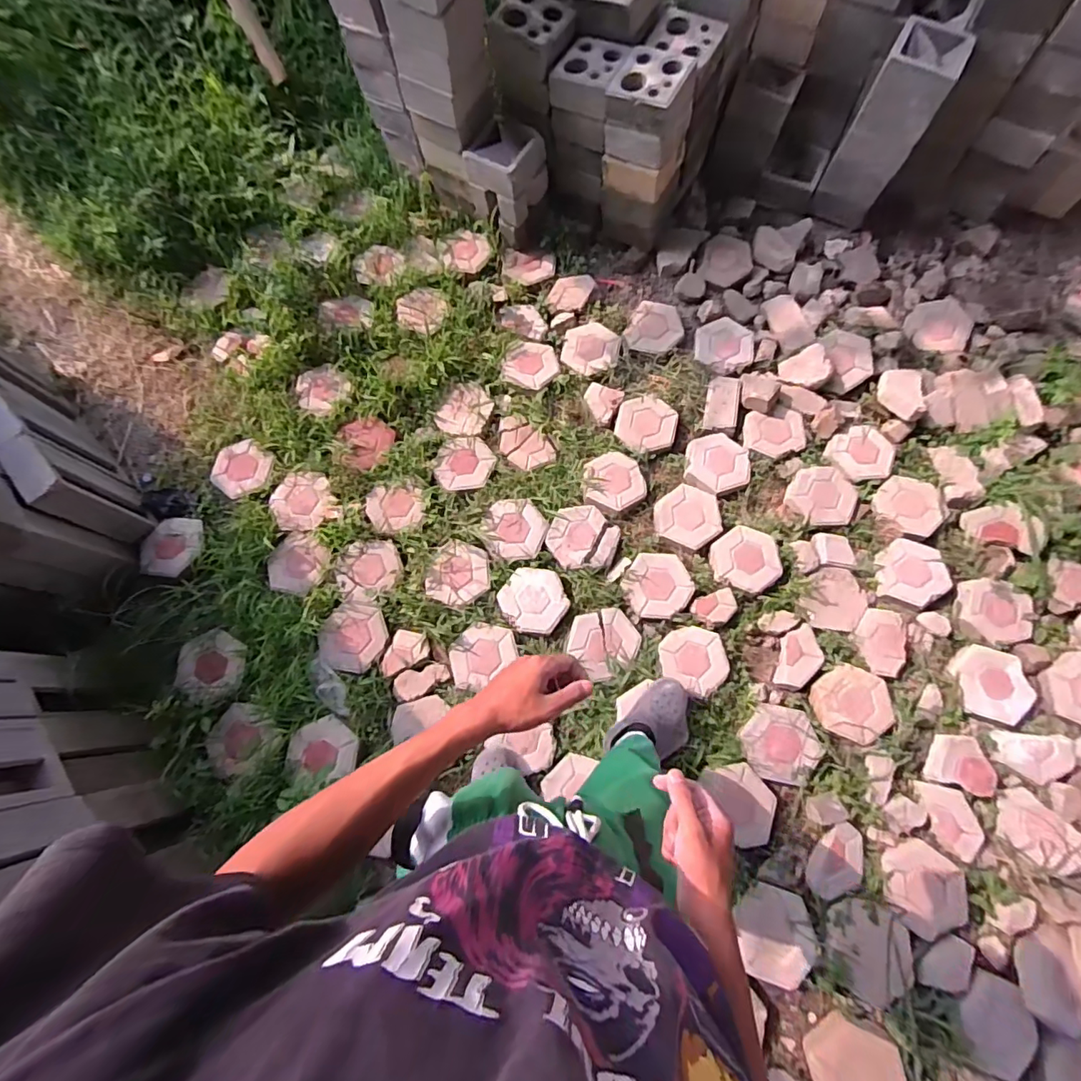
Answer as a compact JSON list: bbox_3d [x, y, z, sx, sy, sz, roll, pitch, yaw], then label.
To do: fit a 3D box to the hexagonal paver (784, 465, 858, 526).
[{"bbox_3d":[0.920,-0.144,1.664,0.208,0.057,0.214,-23,75,-4],"label":"hexagonal paver"}]

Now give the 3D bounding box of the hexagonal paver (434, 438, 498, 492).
[{"bbox_3d":[-0.252,-0.258,1.698,0.183,0.033,0.209,22,76,8],"label":"hexagonal paver"}]

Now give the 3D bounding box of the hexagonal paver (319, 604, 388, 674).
[{"bbox_3d":[-0.564,0.293,1.538,0.180,0.031,0.193,7,75,4],"label":"hexagonal paver"}]

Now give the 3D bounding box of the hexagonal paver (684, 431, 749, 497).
[{"bbox_3d":[0.590,-0.252,1.698,0.204,0.054,0.215,10,75,5],"label":"hexagonal paver"}]

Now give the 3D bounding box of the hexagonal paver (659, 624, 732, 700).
[{"bbox_3d":[0.464,0.356,1.544,0.195,0.032,0.187,30,77,10],"label":"hexagonal paver"}]

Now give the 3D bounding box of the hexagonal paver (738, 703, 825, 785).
[{"bbox_3d":[0.692,0.583,1.463,0.201,0.034,0.205,39,79,12],"label":"hexagonal paver"}]

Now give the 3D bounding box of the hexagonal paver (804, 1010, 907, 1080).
[{"bbox_3d":[0.758,1.260,1.210,0.196,0.051,0.230,-38,76,-8],"label":"hexagonal paver"}]

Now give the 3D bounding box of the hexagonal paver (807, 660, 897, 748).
[{"bbox_3d":[0.908,0.471,1.484,0.214,0.054,0.207,25,76,9],"label":"hexagonal paver"}]

